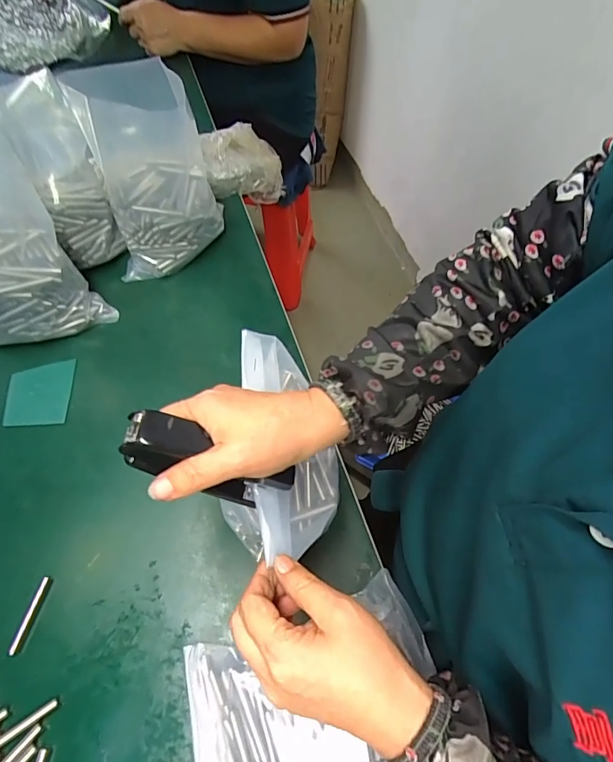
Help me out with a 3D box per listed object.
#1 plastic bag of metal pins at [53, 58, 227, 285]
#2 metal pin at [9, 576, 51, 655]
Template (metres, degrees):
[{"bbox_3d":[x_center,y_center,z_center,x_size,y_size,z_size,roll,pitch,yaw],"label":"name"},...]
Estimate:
[{"bbox_3d":[-0.183,-0.248,0.525,0.140,0.204,0.130,-15,61,-13],"label":"plastic bag of metal pins"},{"bbox_3d":[-0.237,0.199,0.365,0.007,0.005,0.058,10,58,1],"label":"metal pin"}]

